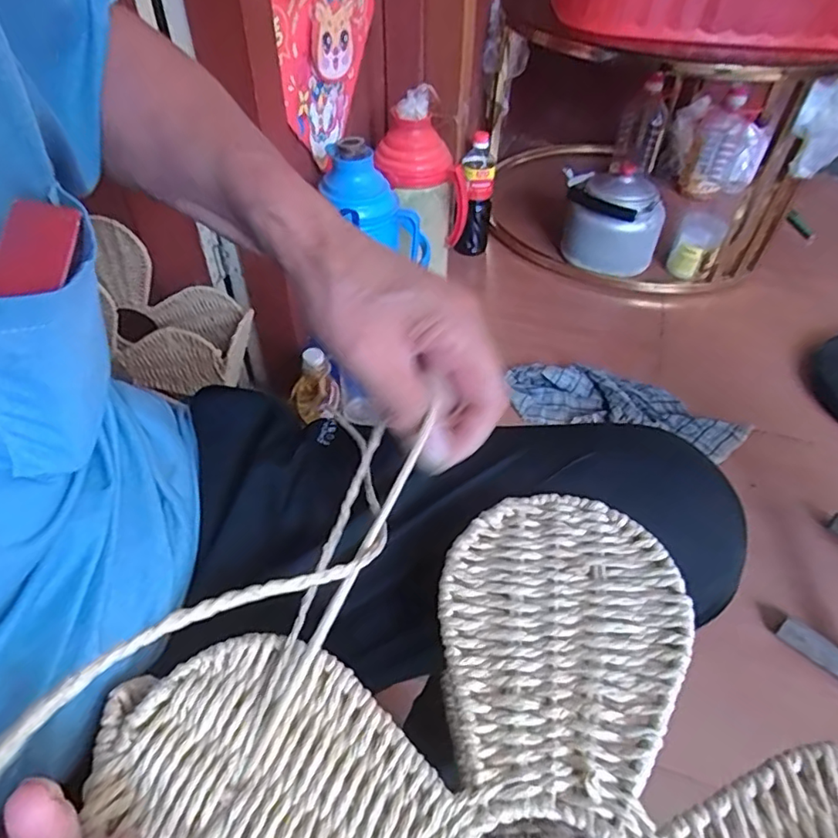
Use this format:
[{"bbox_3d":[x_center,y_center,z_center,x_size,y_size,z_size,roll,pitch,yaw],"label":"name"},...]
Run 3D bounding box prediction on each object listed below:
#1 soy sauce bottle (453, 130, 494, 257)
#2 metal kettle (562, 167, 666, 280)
[{"bbox_3d":[0.132,-0.514,1.323,0.074,0.261,0.058,9,46,7],"label":"soy sauce bottle"},{"bbox_3d":[0.456,-0.472,1.380,0.230,0.204,0.187,11,46,9],"label":"metal kettle"}]

